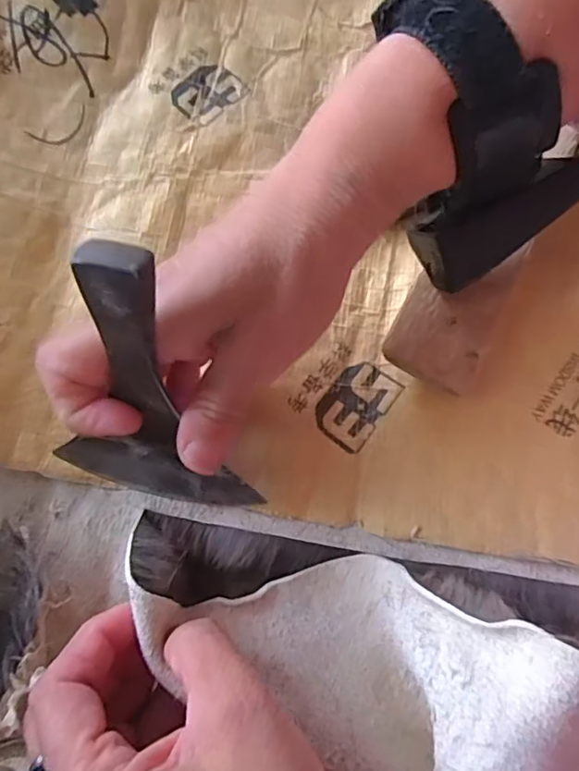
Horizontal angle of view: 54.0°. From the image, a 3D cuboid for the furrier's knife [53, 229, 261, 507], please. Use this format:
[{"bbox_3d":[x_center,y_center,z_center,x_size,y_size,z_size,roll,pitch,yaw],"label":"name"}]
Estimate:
[{"bbox_3d":[-0.054,0.005,0.210,0.080,0.133,0.010,5,50,-1],"label":"furrier's knife"}]

